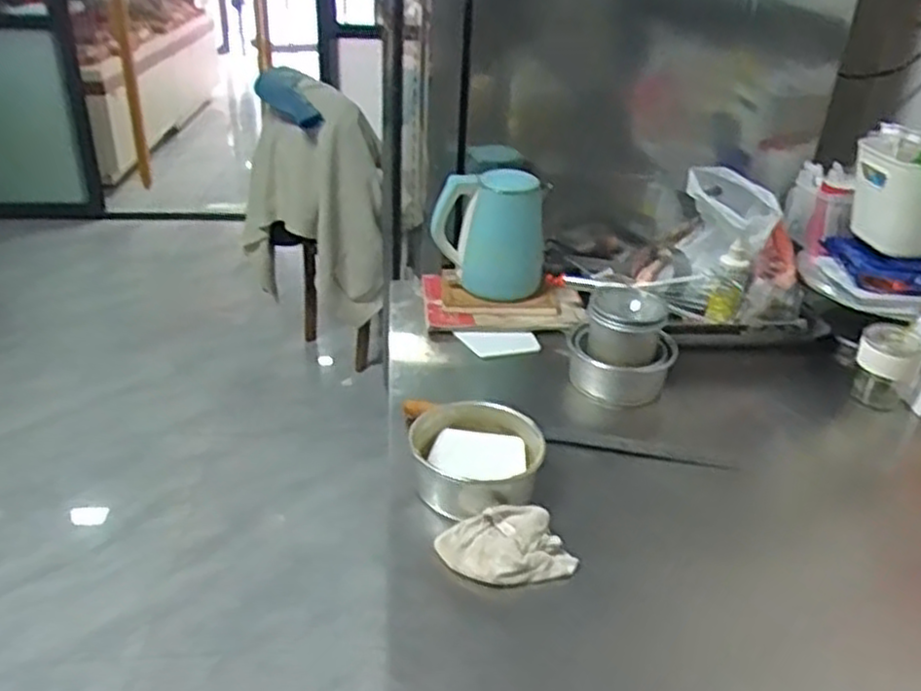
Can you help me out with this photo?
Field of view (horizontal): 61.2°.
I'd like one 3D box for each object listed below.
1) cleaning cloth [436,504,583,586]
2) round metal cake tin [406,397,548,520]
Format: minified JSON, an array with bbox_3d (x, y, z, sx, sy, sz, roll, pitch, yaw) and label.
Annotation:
[{"bbox_3d":[0.051,0.223,0.866,0.153,0.049,0.084,0,30,-3],"label":"cleaning cloth"},{"bbox_3d":[0.021,0.141,0.975,0.151,0.078,0.158,1,30,-1],"label":"round metal cake tin"}]

